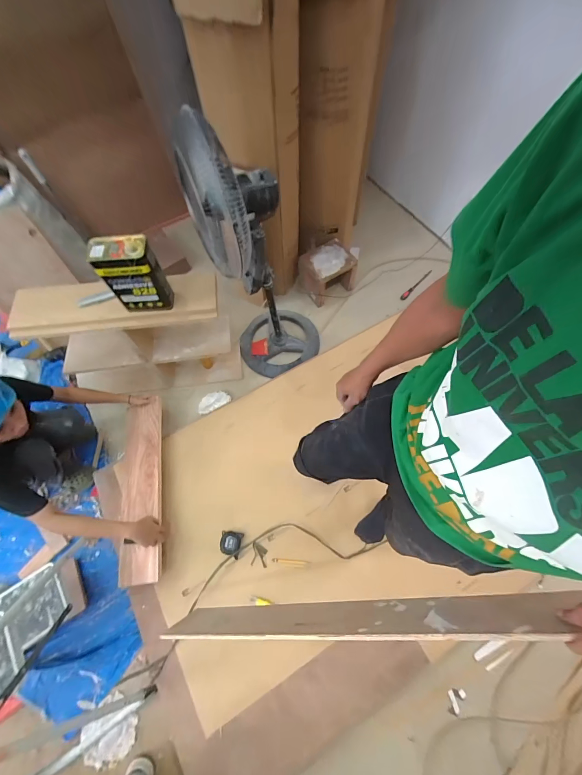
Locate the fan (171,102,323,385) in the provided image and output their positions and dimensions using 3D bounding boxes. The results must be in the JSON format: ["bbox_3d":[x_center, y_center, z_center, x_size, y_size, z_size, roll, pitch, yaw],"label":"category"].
[{"bbox_3d":[-0.066,-0.436,1.221,0.367,1.106,0.423,28,70,13],"label":"fan"}]

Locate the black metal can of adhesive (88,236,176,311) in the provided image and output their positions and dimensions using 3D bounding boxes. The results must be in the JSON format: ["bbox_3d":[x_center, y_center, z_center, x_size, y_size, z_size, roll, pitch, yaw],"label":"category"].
[{"bbox_3d":[-0.511,-0.365,1.006,0.172,0.242,0.095,-10,66,-3],"label":"black metal can of adhesive"}]

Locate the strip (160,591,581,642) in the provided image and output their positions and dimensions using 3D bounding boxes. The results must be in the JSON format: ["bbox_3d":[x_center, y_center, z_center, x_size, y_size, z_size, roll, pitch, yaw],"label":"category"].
[{"bbox_3d":[0.101,0.513,0.688,0.892,0.144,0.016,-18,77,21],"label":"strip"}]

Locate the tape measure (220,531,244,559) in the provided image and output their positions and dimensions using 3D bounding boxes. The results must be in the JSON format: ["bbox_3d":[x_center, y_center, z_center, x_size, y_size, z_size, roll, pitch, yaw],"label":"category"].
[{"bbox_3d":[-0.243,0.621,1.215,0.089,0.039,0.093,9,67,6],"label":"tape measure"}]

